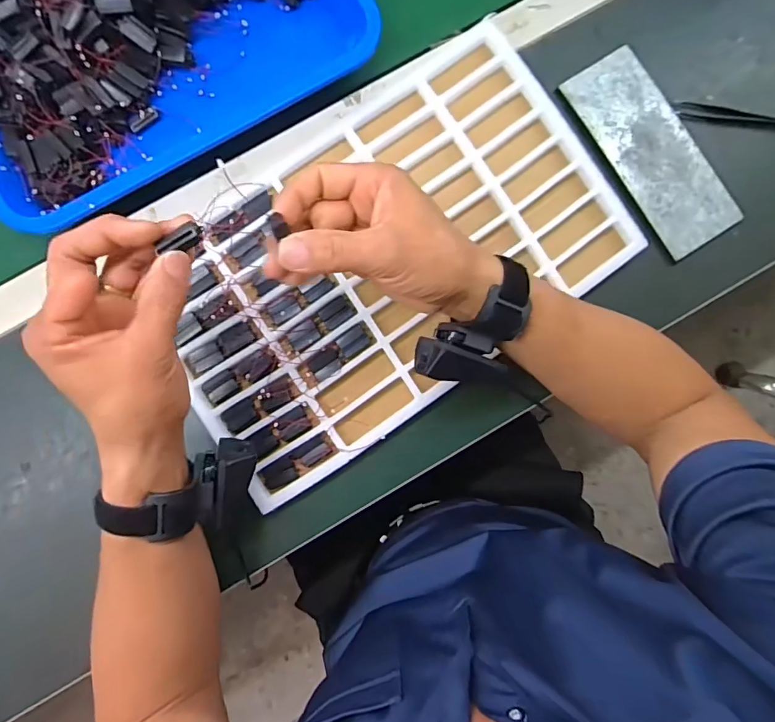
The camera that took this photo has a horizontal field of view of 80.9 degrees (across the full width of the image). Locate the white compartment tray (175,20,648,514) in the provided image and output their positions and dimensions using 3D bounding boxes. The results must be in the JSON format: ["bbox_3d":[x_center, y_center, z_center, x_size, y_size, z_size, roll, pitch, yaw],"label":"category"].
[{"bbox_3d":[-0.002,-0.088,0.407,0.409,0.021,0.246,-36,88,-3],"label":"white compartment tray"}]

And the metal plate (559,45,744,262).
[{"bbox_3d":[0.249,-0.197,0.428,0.074,0.005,0.196,-32,89,2],"label":"metal plate"}]

